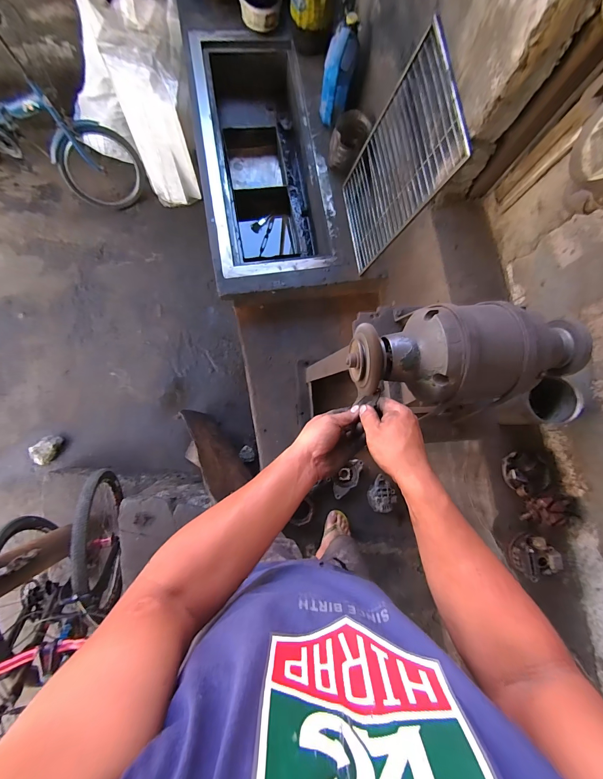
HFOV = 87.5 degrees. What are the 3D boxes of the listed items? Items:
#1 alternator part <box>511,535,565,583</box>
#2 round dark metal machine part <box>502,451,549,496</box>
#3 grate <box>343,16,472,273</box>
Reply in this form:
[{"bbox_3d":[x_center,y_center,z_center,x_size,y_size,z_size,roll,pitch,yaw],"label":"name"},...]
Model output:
[{"bbox_3d":[0.629,0.449,0.850,0.094,0.068,0.110,7,82,-5],"label":"alternator part"},{"bbox_3d":[0.659,0.241,0.920,0.117,0.041,0.117,1,82,-6],"label":"round dark metal machine part"},{"bbox_3d":[0.317,-0.764,1.133,0.021,0.634,0.422,-9,83,-17],"label":"grate"}]

